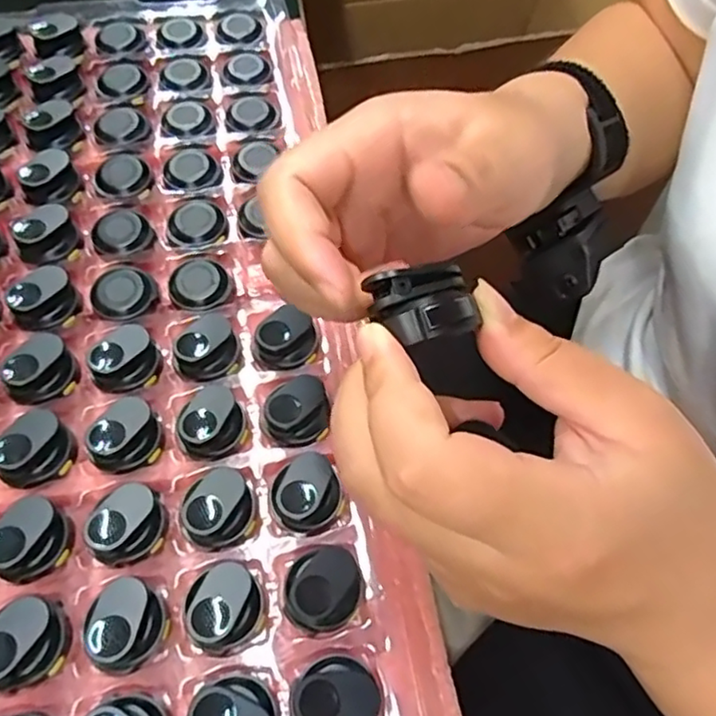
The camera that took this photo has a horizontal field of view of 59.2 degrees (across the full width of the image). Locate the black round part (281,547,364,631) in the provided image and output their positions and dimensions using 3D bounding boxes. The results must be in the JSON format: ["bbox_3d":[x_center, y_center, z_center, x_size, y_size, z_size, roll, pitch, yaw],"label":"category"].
[{"bbox_3d":[-0.014,0.085,0.235,0.029,0.013,0.027,0,61,0],"label":"black round part"}]

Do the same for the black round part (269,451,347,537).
[{"bbox_3d":[-0.019,0.053,0.250,0.026,0.013,0.031,16,62,8],"label":"black round part"}]

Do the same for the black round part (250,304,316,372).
[{"bbox_3d":[-0.033,-0.007,0.287,0.023,0.014,0.029,34,66,17],"label":"black round part"}]

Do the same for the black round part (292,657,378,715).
[{"bbox_3d":[-0.008,0.120,0.221,0.028,0.007,0.026,0,61,0],"label":"black round part"}]

